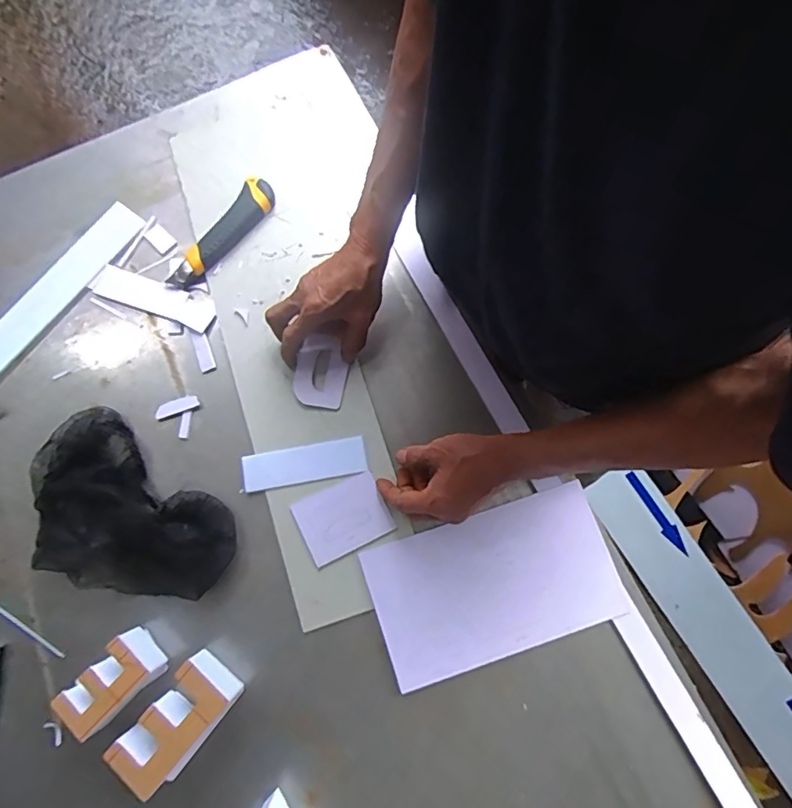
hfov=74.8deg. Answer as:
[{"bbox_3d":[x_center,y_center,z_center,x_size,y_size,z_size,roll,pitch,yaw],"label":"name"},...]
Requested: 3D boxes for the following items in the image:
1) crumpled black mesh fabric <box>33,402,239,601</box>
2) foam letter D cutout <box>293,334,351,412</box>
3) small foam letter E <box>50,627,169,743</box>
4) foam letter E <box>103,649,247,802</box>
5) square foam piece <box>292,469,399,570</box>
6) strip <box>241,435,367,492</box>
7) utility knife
[{"bbox_3d":[-0.293,0.121,0.541,0.244,0.042,0.154,37,81,8],"label":"crumpled black mesh fabric"},{"bbox_3d":[-0.083,-0.034,0.572,0.056,0.017,0.076,12,79,4],"label":"foam letter D cutout"},{"bbox_3d":[-0.272,0.265,0.501,0.092,0.045,0.052,-44,81,-7],"label":"small foam letter E"},{"bbox_3d":[-0.206,0.302,0.497,0.061,0.047,0.115,40,82,8],"label":"foam letter E"},{"bbox_3d":[-0.056,0.119,0.547,0.090,0.004,0.070,-27,79,-4],"label":"square foam piece"},{"bbox_3d":[-0.100,0.066,0.564,0.131,0.004,0.040,-10,78,-1],"label":"strip"},{"bbox_3d":[-0.202,-0.198,0.610,0.038,0.022,0.162,35,81,8],"label":"utility knife"}]

